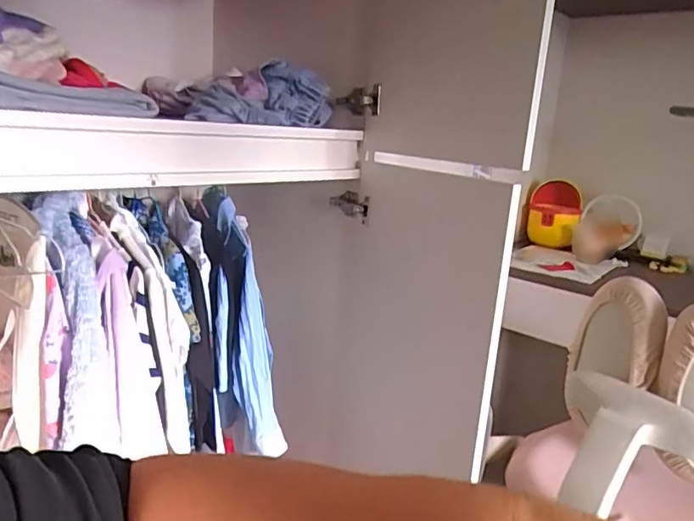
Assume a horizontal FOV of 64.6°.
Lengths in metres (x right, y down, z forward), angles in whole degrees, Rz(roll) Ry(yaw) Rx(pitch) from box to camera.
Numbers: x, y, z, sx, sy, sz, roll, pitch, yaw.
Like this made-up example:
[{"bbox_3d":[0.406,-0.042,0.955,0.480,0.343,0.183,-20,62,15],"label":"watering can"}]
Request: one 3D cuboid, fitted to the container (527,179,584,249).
[{"bbox_3d":[0.693,-0.151,1.839,0.164,0.204,0.146,10,15,21],"label":"container"}]

